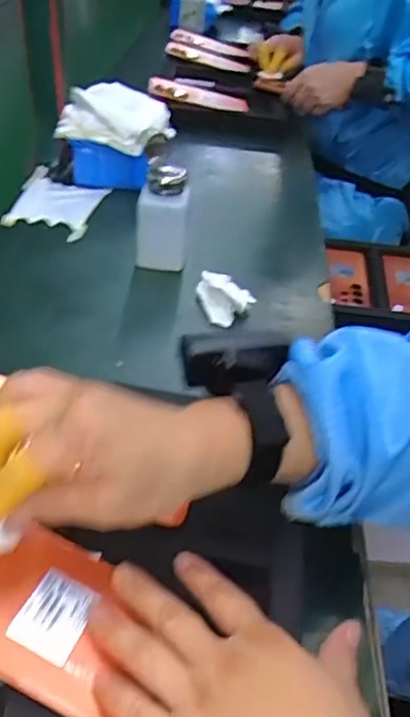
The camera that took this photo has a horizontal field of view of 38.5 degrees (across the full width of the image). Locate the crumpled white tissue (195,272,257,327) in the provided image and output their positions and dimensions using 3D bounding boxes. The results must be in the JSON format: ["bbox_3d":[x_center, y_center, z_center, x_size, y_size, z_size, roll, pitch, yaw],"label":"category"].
[{"bbox_3d":[0.018,-0.067,0.604,0.052,0.024,0.064,25,45,22],"label":"crumpled white tissue"}]

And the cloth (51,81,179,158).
[{"bbox_3d":[-0.109,-0.313,0.756,0.131,0.053,0.112,11,41,8],"label":"cloth"}]

